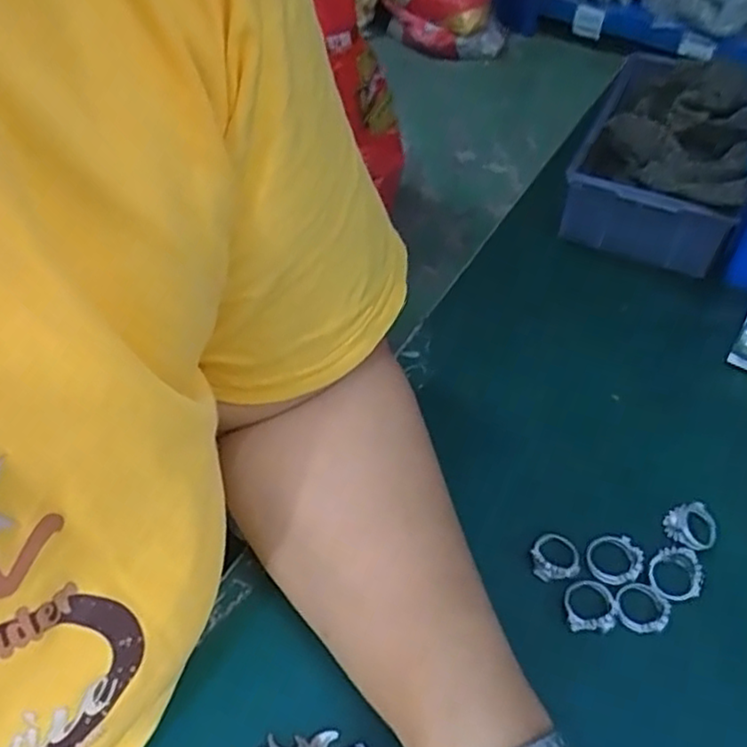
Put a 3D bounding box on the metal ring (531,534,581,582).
[{"bbox_3d":[0.083,0.084,0.309,0.021,0.008,0.019,-2,53,2],"label":"metal ring"}]

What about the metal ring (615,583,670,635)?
[{"bbox_3d":[0.116,0.101,0.294,0.021,0.007,0.019,22,57,18],"label":"metal ring"}]

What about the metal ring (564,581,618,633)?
[{"bbox_3d":[0.095,0.100,0.296,0.021,0.007,0.021,-1,53,2],"label":"metal ring"}]

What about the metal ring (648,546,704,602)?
[{"bbox_3d":[0.134,0.088,0.301,0.022,0.005,0.027,23,58,19],"label":"metal ring"}]

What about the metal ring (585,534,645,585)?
[{"bbox_3d":[0.108,0.083,0.304,0.023,0.007,0.021,-1,53,2],"label":"metal ring"}]

